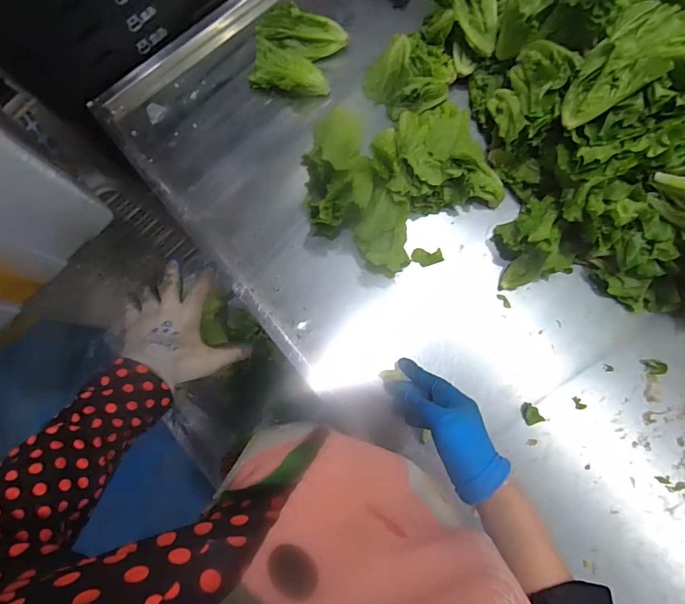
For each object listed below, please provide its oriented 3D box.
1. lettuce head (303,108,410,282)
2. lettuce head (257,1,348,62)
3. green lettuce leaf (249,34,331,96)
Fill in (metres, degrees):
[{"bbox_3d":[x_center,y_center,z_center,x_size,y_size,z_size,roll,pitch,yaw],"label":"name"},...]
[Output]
[{"bbox_3d":[0.032,-0.160,0.557,0.155,0.100,0.239,-5,81,4],"label":"lettuce head"},{"bbox_3d":[-0.063,-0.406,0.624,0.136,0.058,0.051,17,83,7],"label":"lettuce head"},{"bbox_3d":[-0.076,-0.351,0.624,0.117,0.046,0.068,13,83,6],"label":"green lettuce leaf"}]

